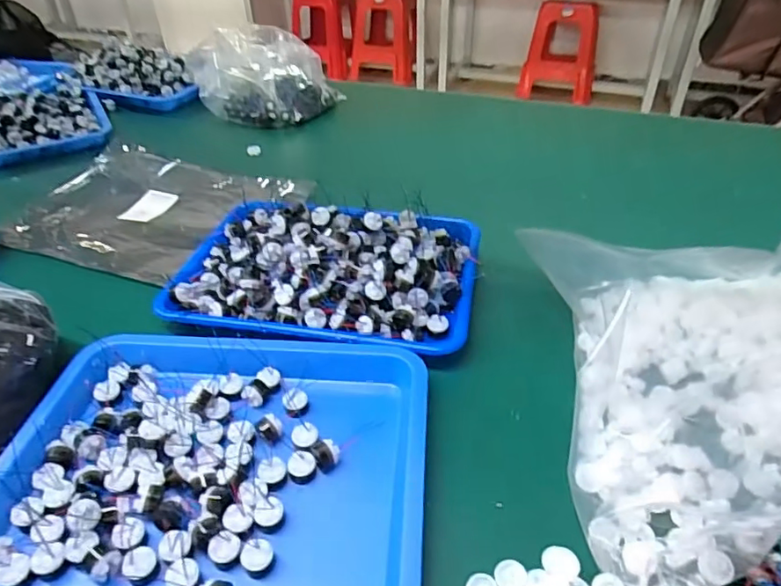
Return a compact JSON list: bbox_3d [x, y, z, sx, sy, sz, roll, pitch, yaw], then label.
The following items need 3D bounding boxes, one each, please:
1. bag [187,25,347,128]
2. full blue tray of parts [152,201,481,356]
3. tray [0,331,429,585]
[{"bbox_3d":[-0.258,-0.445,1.134,0.275,0.111,0.316,-12,40,-14],"label":"bag"},{"bbox_3d":[-0.070,-0.038,0.626,0.330,0.068,0.237,7,39,9],"label":"full blue tray of parts"},{"bbox_3d":[-0.138,0.133,0.432,0.322,0.061,0.251,3,36,3],"label":"tray"}]

